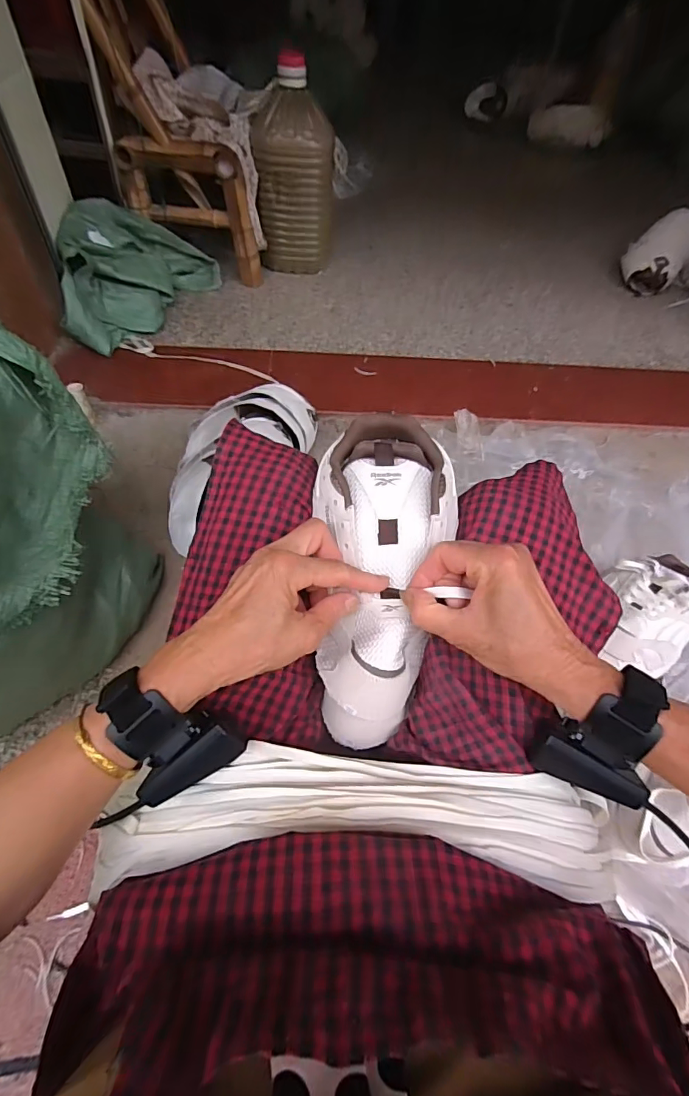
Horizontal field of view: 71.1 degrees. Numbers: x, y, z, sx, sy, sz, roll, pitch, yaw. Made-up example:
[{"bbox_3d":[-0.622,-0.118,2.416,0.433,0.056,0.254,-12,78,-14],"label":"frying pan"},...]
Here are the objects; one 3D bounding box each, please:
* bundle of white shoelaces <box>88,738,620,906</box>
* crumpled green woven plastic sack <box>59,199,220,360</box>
[{"bbox_3d":[0.012,0.179,0.322,0.335,0.040,0.089,3,54,-2],"label":"bundle of white shoelaces"},{"bbox_3d":[-0.462,-0.630,1.119,0.323,0.158,0.383,-7,55,-9],"label":"crumpled green woven plastic sack"}]

